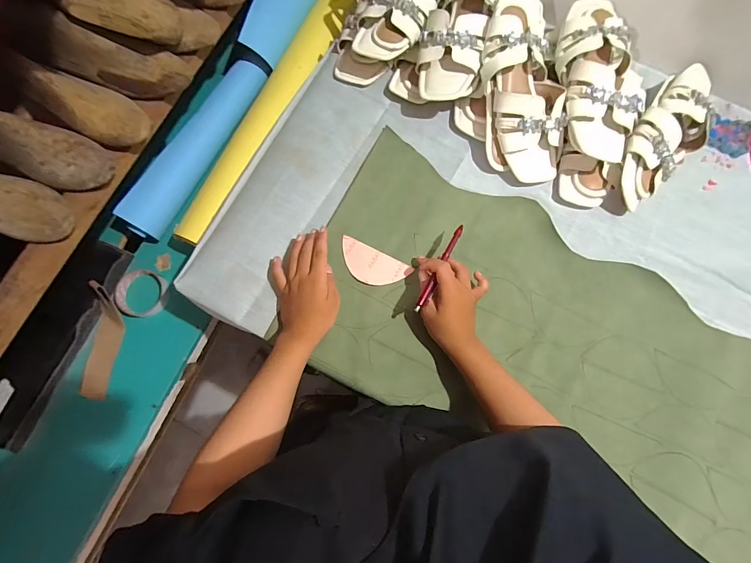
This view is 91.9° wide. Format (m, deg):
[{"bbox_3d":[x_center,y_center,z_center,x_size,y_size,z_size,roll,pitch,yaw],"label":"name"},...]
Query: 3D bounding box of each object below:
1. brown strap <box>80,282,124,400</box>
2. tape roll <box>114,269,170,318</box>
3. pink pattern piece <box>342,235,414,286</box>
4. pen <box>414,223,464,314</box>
[{"bbox_3d":[-0.474,0.104,0.627,0.048,0.052,0.194,5,77,0],"label":"brown strap"},{"bbox_3d":[-0.408,0.021,0.636,0.086,0.014,0.082,0,77,-1],"label":"tape roll"},{"bbox_3d":[-0.006,-0.022,0.522,0.106,0.004,0.050,27,78,5],"label":"pink pattern piece"},{"bbox_3d":[0.085,-0.019,0.478,0.011,0.007,0.135,28,75,5],"label":"pen"}]

